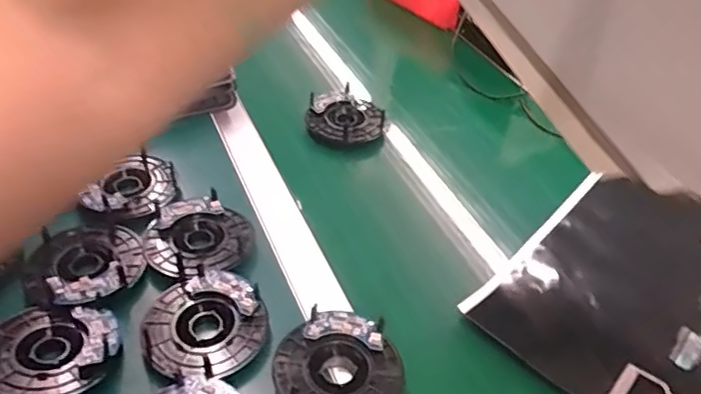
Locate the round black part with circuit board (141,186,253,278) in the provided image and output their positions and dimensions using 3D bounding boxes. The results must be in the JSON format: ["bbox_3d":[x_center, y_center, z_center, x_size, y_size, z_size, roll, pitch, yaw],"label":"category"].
[{"bbox_3d":[-0.145,0.038,0.550,0.096,0.019,0.091,2,43,-2],"label":"round black part with circuit board"}]

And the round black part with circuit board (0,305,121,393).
[{"bbox_3d":[-0.235,0.120,0.449,0.096,0.014,0.086,-3,43,-8],"label":"round black part with circuit board"}]

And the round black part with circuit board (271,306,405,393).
[{"bbox_3d":[-0.010,0.135,0.452,0.101,0.014,0.095,18,44,15],"label":"round black part with circuit board"}]

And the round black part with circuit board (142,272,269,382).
[{"bbox_3d":[-0.121,0.103,0.477,0.099,0.012,0.092,2,43,-2],"label":"round black part with circuit board"}]

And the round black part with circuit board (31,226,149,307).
[{"bbox_3d":[-0.236,0.055,0.521,0.089,0.024,0.098,-27,51,-30],"label":"round black part with circuit board"}]

